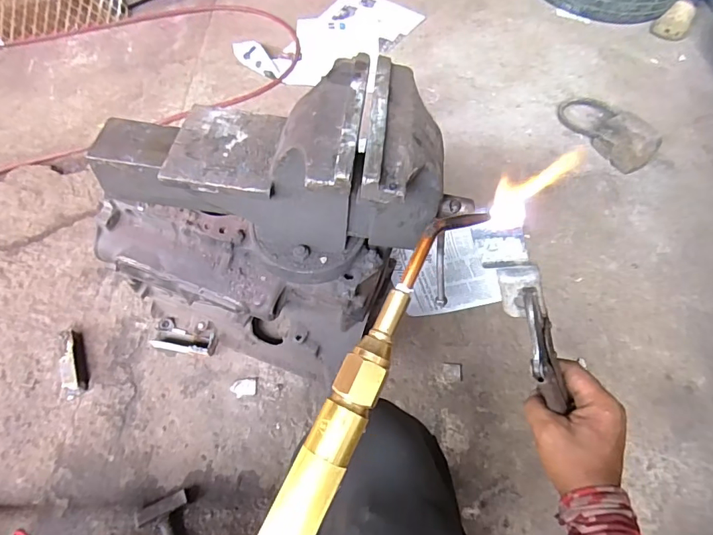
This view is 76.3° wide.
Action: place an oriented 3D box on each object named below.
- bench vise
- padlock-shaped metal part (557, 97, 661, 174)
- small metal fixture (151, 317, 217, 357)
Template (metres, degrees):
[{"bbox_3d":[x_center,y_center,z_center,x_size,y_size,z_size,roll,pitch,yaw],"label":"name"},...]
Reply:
[{"bbox_3d":[-0.113,-0.136,0.575,0.436,0.217,0.196,16,58,6],"label":"bench vise"},{"bbox_3d":[0.694,-0.395,1.267,0.132,0.096,0.303,-12,59,-11],"label":"padlock-shaped metal part"},{"bbox_3d":[-0.342,0.137,0.903,0.129,0.054,0.062,4,56,18],"label":"small metal fixture"}]

